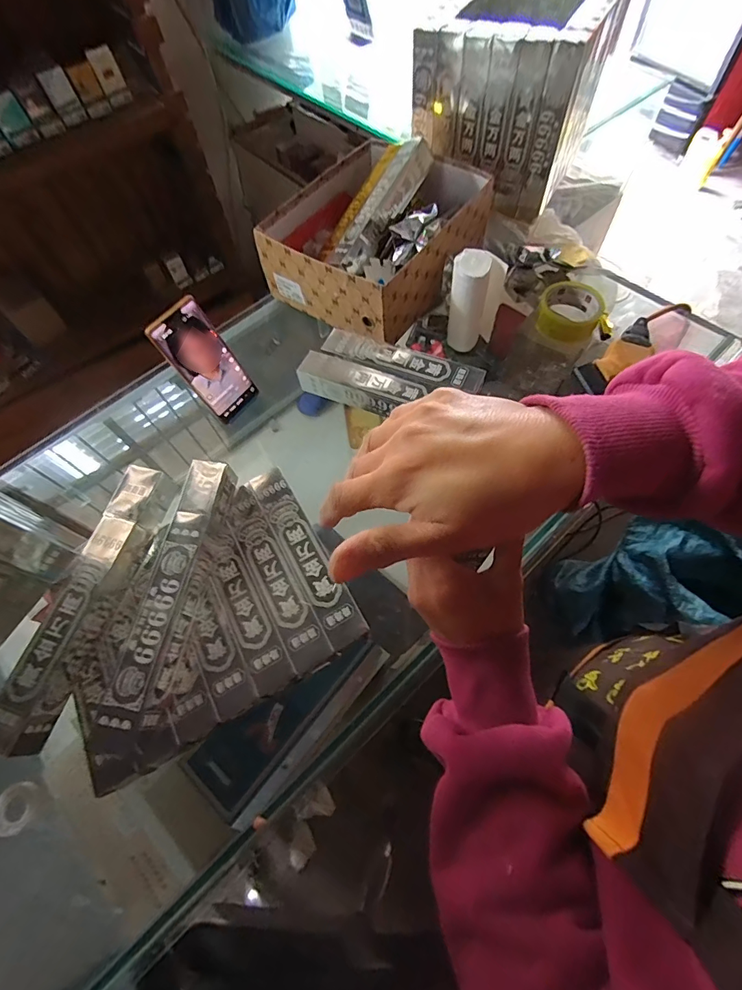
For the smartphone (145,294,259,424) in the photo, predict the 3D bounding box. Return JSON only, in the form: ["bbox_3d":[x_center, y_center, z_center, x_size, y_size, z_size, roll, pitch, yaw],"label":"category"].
[{"bbox_3d":[-0.216,-0.173,0.564,0.011,0.154,0.076,22,64,42],"label":"smartphone"}]

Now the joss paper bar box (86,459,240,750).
[{"bbox_3d":[-0.205,0.098,0.447,0.046,0.044,0.288,8,65,7],"label":"joss paper bar box"}]

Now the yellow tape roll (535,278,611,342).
[{"bbox_3d":[0.312,-0.280,0.649,0.109,0.037,0.109,-1,64,3],"label":"yellow tape roll"}]

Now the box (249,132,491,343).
[{"bbox_3d":[0.013,-0.419,0.674,0.251,0.127,0.315,32,70,17],"label":"box"}]

